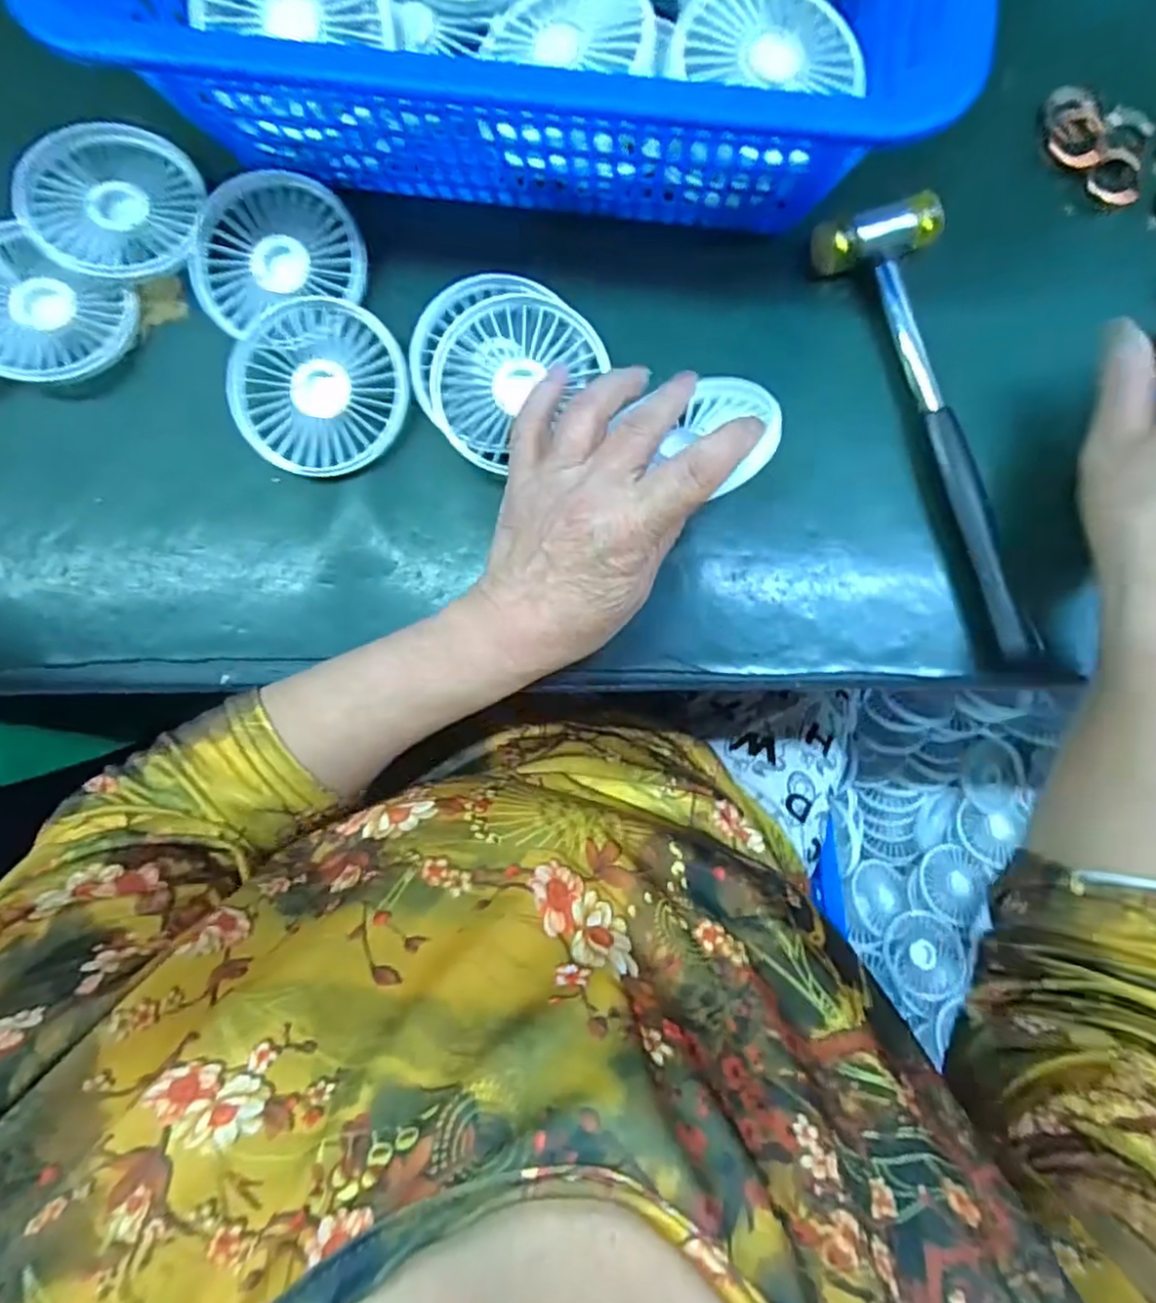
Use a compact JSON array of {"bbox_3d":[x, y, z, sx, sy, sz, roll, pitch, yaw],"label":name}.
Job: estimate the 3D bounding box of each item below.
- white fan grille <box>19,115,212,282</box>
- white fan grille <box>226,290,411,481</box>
[{"bbox_3d":[-0.250,-0.245,0.359,0.085,0.021,0.088,0,88,3],"label":"white fan grille"},{"bbox_3d":[-0.136,-0.139,0.355,0.086,0.015,0.092,0,88,3],"label":"white fan grille"}]

